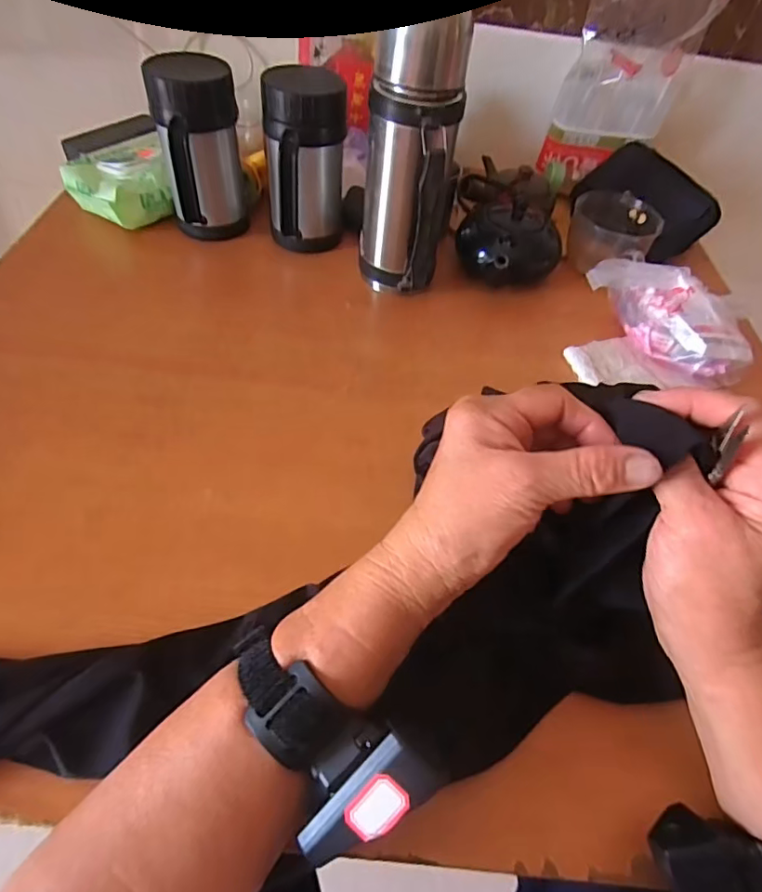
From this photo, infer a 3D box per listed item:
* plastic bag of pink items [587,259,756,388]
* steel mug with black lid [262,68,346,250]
[{"bbox_3d":[0.298,-0.130,0.539,0.083,0.069,0.165,-34,62,-27],"label":"plastic bag of pink items"},{"bbox_3d":[-0.082,-0.302,0.588,0.085,0.177,0.102,-3,52,-7],"label":"steel mug with black lid"}]

